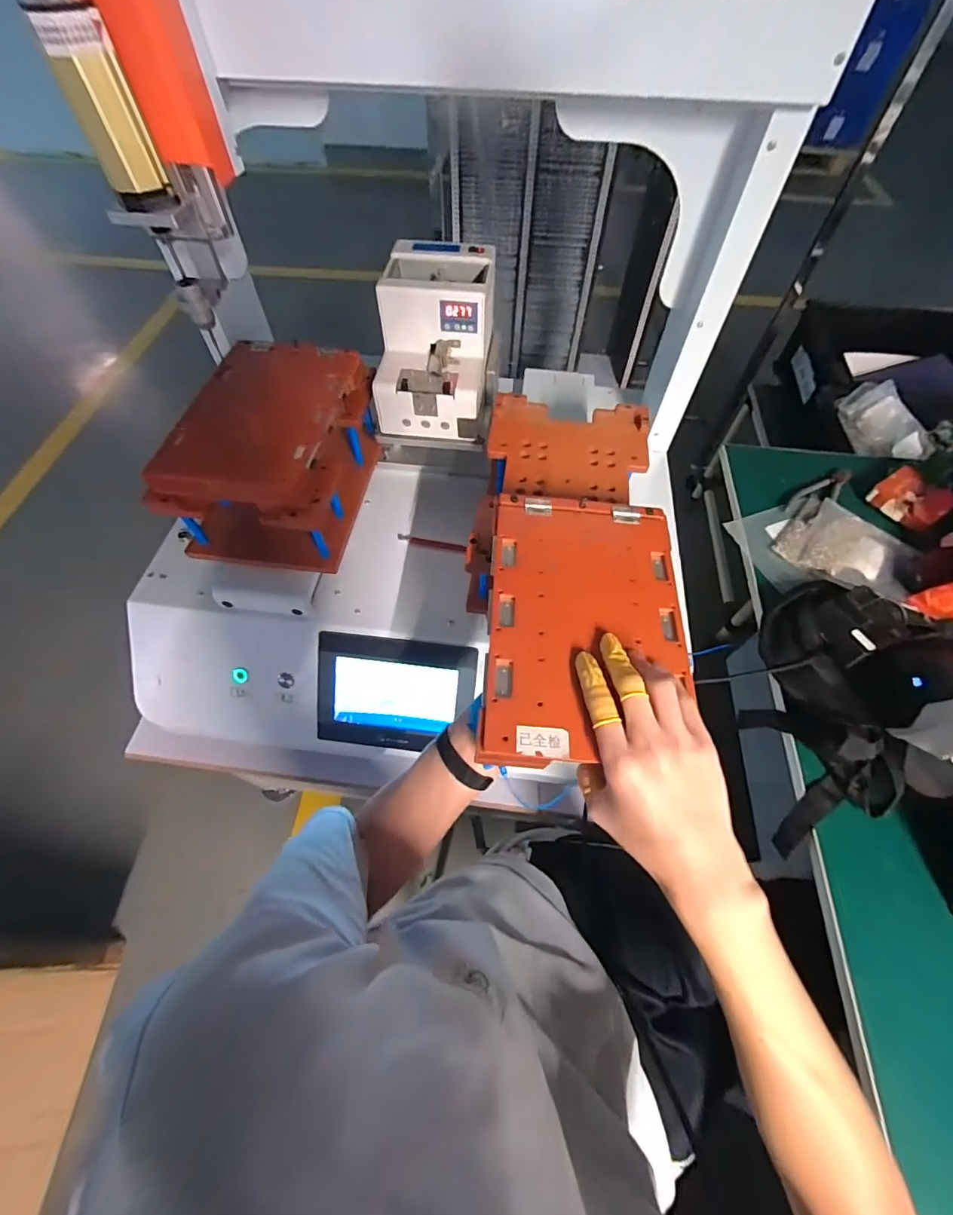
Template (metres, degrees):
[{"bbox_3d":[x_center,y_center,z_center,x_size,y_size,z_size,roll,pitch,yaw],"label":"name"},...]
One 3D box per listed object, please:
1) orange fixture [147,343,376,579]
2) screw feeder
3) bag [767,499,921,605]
[{"bbox_3d":[-0.249,-0.194,0.597,0.183,0.141,0.263,9,60,5],"label":"orange fixture"},{"bbox_3d":[-0.046,-0.338,0.600,0.141,0.145,0.187,6,60,3],"label":"screw feeder"},{"bbox_3d":[0.490,-0.082,0.621,0.170,0.015,0.124,30,64,16],"label":"bag"}]

